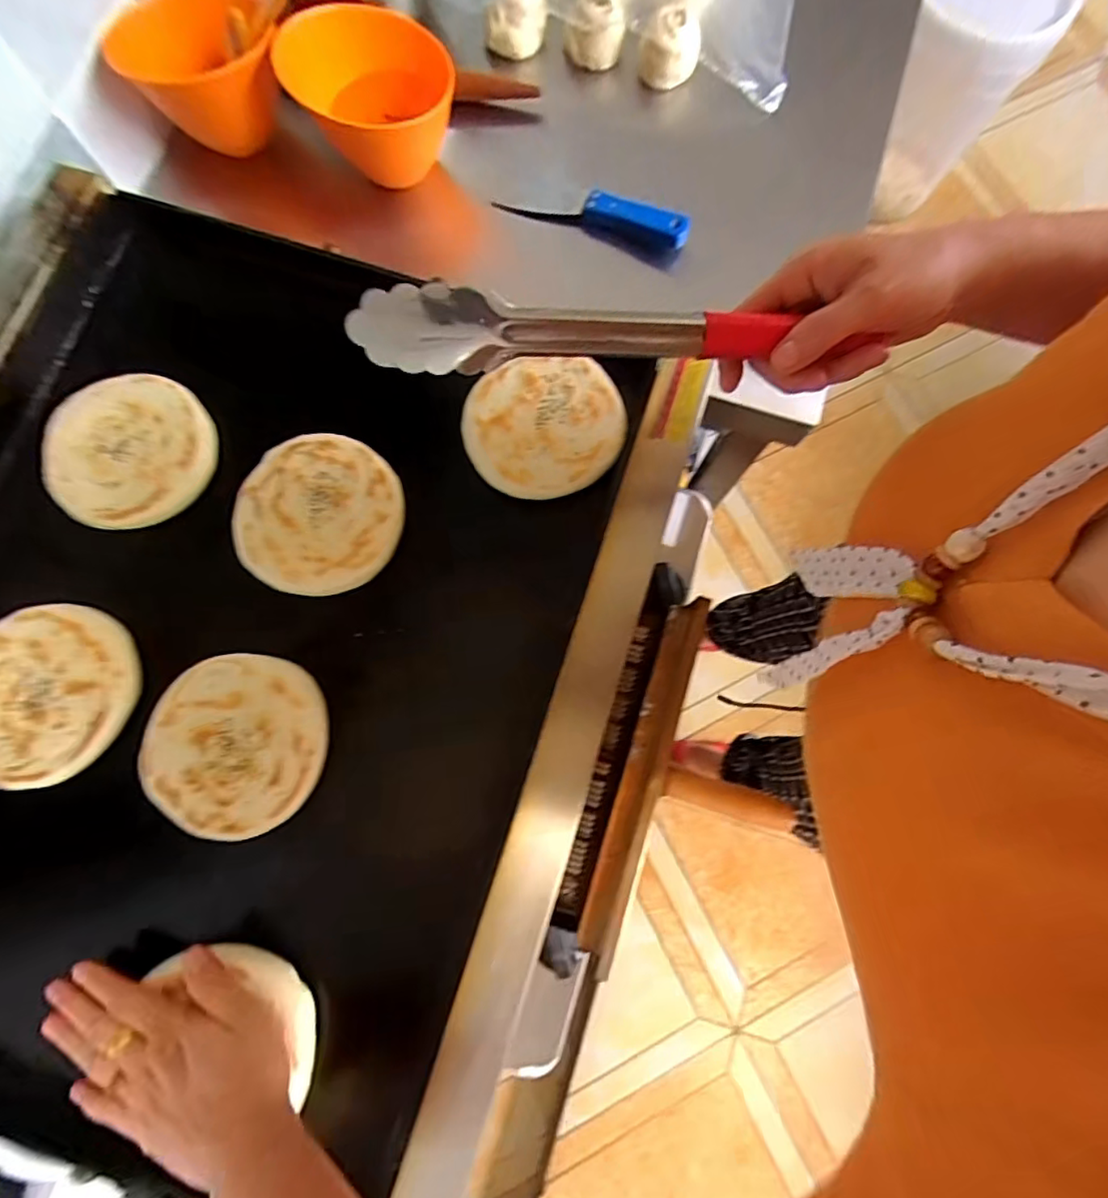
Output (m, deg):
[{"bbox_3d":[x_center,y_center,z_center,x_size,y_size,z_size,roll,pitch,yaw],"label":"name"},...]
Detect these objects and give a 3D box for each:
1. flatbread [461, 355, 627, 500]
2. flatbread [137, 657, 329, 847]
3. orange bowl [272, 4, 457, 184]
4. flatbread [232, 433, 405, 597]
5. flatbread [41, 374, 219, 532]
[{"bbox_3d":[-0.008,-0.140,0.463,0.125,0.016,0.110,-19,79,-4],"label":"flatbread"},{"bbox_3d":[-0.228,0.103,0.415,0.122,0.009,0.124,0,78,-1],"label":"flatbread"},{"bbox_3d":[-0.175,-0.510,0.600,0.151,0.116,0.151,0,79,-1],"label":"orange bowl"},{"bbox_3d":[-0.179,-0.064,0.447,0.119,0.021,0.121,0,79,-1],"label":"flatbread"},{"bbox_3d":[-0.334,-0.117,0.451,0.124,0.010,0.116,0,79,-1],"label":"flatbread"}]

